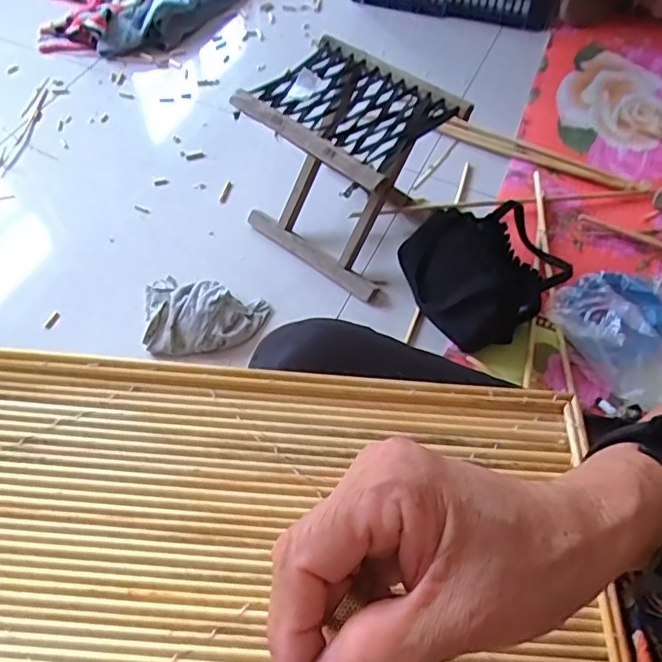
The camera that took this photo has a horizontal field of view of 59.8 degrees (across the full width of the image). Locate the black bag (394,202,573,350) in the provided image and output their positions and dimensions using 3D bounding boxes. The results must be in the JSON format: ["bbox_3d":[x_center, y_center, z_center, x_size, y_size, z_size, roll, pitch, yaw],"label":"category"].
[{"bbox_3d":[0.249,-0.121,0.891,0.244,0.115,0.211,-34,63,-19],"label":"black bag"}]

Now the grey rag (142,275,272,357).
[{"bbox_3d":[-0.216,-0.022,0.899,0.197,0.057,0.137,14,59,9],"label":"grey rag"}]

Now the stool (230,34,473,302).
[{"bbox_3d":[0.025,-0.258,0.923,0.264,0.253,0.225,35,64,20],"label":"stool"}]

